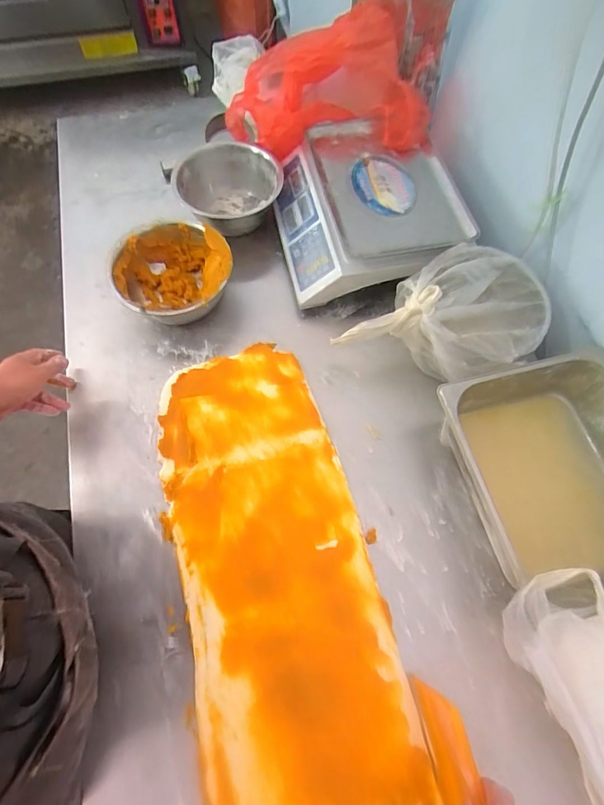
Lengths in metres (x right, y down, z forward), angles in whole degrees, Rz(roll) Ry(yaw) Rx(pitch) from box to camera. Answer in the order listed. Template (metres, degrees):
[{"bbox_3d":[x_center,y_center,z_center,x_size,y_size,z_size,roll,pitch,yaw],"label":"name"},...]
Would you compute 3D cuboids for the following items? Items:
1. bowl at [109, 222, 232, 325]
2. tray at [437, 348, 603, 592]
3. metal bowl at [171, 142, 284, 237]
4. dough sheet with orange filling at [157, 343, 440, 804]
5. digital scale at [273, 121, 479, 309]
[{"bbox_3d":[-0.221,-0.214,0.740,0.192,0.093,0.197,1,66,-2],"label":"bowl"},{"bbox_3d":[0.359,0.112,0.607,0.273,0.137,0.316,-10,67,-6],"label":"tray"},{"bbox_3d":[-0.134,-0.393,0.815,0.186,0.095,0.193,1,66,-2],"label":"metal bowl"},{"bbox_3d":[-0.027,0.277,0.560,0.263,0.017,0.781,-13,67,-7],"label":"dough sheet with orange filling"},{"bbox_3d":[0.110,-0.357,0.776,0.305,0.098,0.335,-13,67,-8],"label":"digital scale"}]

